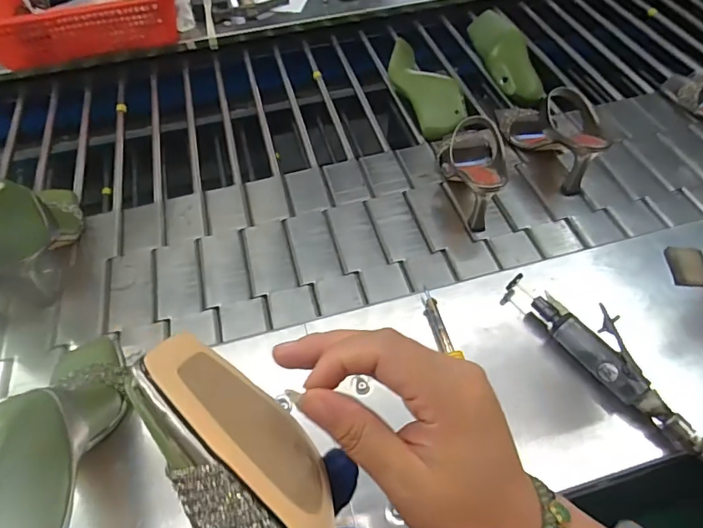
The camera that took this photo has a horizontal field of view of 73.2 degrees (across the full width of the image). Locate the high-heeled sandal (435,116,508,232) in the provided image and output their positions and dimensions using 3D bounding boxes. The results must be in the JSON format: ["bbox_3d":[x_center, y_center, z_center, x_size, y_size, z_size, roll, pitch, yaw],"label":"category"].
[{"bbox_3d":[0.180,-0.160,0.715,0.074,0.114,0.208,-1,53,1],"label":"high-heeled sandal"}]

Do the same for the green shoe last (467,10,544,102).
[{"bbox_3d":[0.307,-0.416,0.958,0.091,0.084,0.261,-6,52,-1],"label":"green shoe last"}]

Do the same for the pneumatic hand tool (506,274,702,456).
[{"bbox_3d":[0.264,0.094,0.503,0.048,0.049,0.235,-28,58,-18],"label":"pneumatic hand tool"}]

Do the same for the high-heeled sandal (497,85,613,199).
[{"bbox_3d":[0.323,-0.208,0.760,0.075,0.120,0.197,-25,57,-16],"label":"high-heeled sandal"}]

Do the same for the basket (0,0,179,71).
[{"bbox_3d":[-0.572,-0.549,1.006,0.413,0.106,0.310,-18,55,-11],"label":"basket"}]

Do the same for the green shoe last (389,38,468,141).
[{"bbox_3d":[0.130,-0.324,0.871,0.094,0.065,0.242,-21,54,-12],"label":"green shoe last"}]

